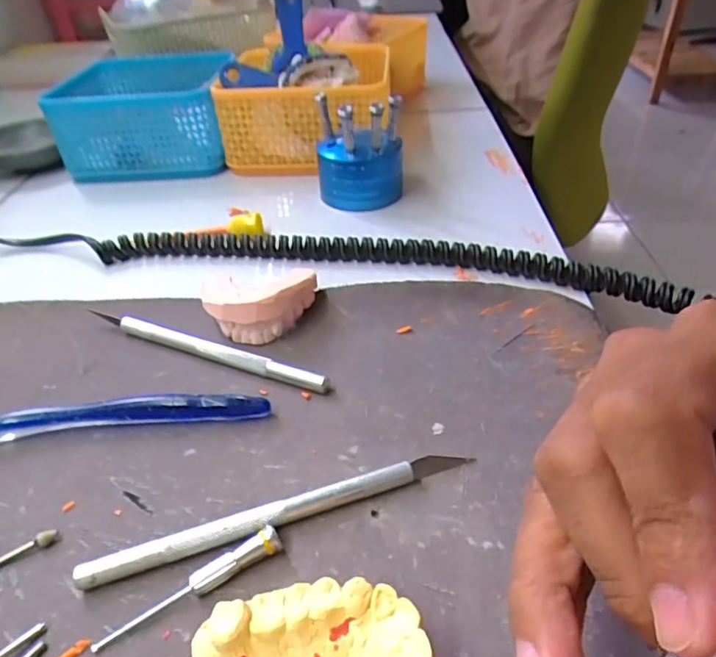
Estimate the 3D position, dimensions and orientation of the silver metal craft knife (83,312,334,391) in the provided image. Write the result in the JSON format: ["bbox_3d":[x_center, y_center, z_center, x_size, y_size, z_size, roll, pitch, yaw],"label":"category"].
[{"bbox_3d":[-0.078,0.008,0.261,0.141,0.008,0.009,14,42,21],"label":"silver metal craft knife"}]

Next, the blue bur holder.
[{"bbox_3d":[0.001,-0.119,0.365,0.057,0.070,0.045,-2,39,2],"label":"blue bur holder"}]

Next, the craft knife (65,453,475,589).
[{"bbox_3d":[-0.025,0.064,0.188,0.135,0.009,0.008,-15,40,-13],"label":"craft knife"}]

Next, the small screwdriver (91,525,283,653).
[{"bbox_3d":[-0.053,0.081,0.170,0.060,0.009,0.007,-20,42,-20],"label":"small screwdriver"}]

